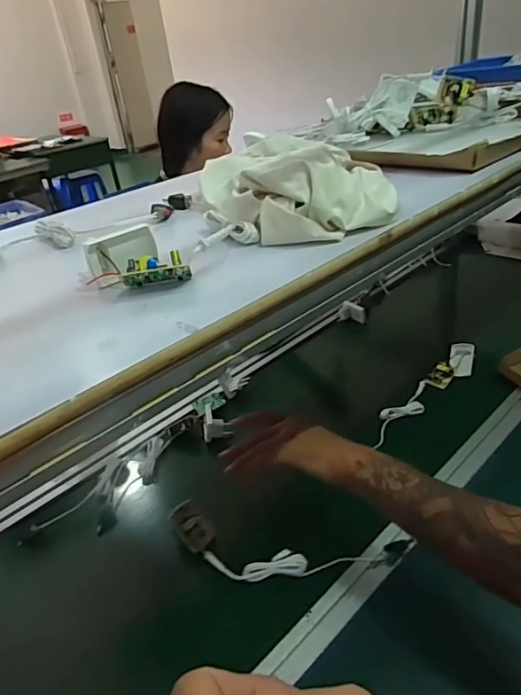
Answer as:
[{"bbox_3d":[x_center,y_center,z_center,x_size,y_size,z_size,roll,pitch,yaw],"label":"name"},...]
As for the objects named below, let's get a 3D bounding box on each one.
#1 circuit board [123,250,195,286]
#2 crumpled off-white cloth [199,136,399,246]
[{"bbox_3d":[-0.082,-0.061,0.402,0.051,0.030,0.021,-8,31,0],"label":"circuit board"},{"bbox_3d":[0.027,-0.169,0.529,0.169,0.060,0.228,-16,32,-14],"label":"crumpled off-white cloth"}]

